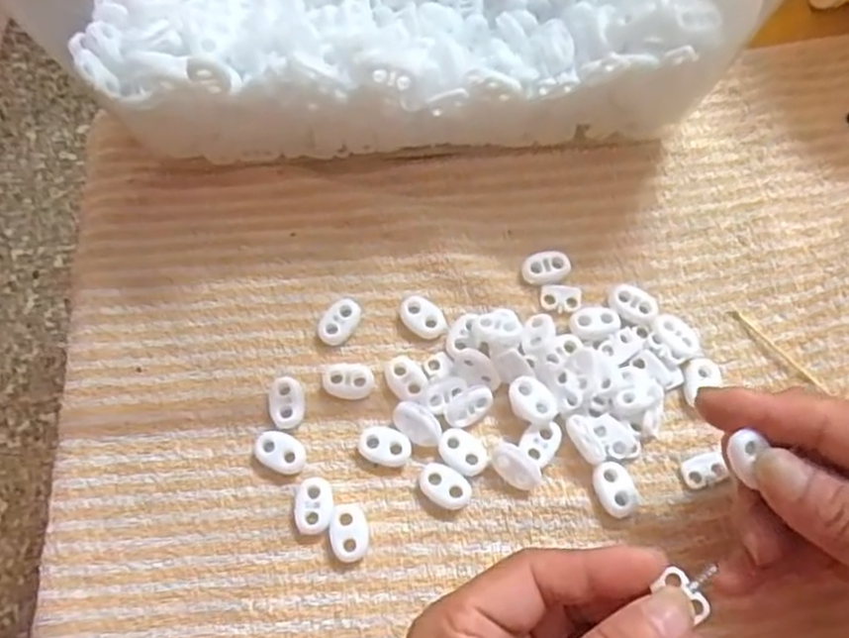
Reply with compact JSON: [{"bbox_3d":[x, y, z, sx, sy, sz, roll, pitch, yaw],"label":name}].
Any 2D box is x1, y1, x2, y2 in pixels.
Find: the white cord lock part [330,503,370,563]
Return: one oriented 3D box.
[{"bbox_3d":[-0.030,0.086,0.290,0.015,0.004,0.022,-11,69,-5],"label":"white cord lock part"}]

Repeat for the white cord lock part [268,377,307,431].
[{"bbox_3d":[-0.060,0.036,0.310,0.015,0.004,0.023,-14,69,-6],"label":"white cord lock part"}]

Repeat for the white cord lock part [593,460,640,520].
[{"bbox_3d":[0.078,0.070,0.294,0.015,0.004,0.023,-20,70,-8],"label":"white cord lock part"}]

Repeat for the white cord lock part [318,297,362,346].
[{"bbox_3d":[-0.038,0.001,0.323,0.015,0.004,0.023,31,71,11],"label":"white cord lock part"}]

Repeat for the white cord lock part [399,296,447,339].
[{"bbox_3d":[0.000,-0.001,0.323,0.023,0.005,0.015,36,72,13],"label":"white cord lock part"}]

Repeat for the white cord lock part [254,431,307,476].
[{"bbox_3d":[-0.061,0.056,0.301,0.023,0.004,0.016,31,71,12],"label":"white cord lock part"}]

